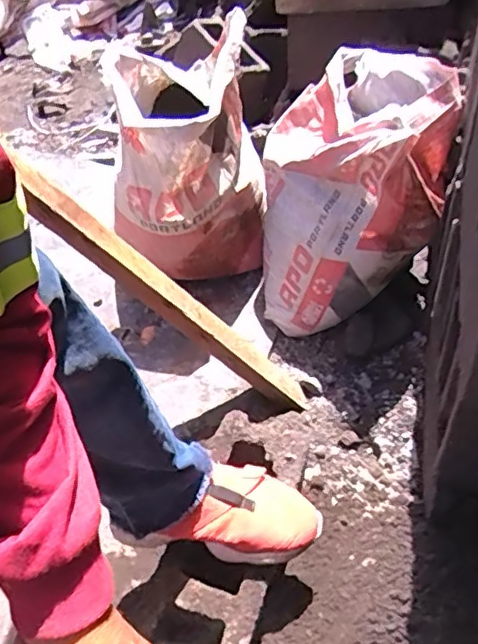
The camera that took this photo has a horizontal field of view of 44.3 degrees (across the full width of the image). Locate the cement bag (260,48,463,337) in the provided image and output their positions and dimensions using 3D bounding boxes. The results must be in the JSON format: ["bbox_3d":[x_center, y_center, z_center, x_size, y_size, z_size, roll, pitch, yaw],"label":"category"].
[{"bbox_3d":[0.203,-0.241,1.112,0.312,0.414,0.300,0,46,6],"label":"cement bag"}]

